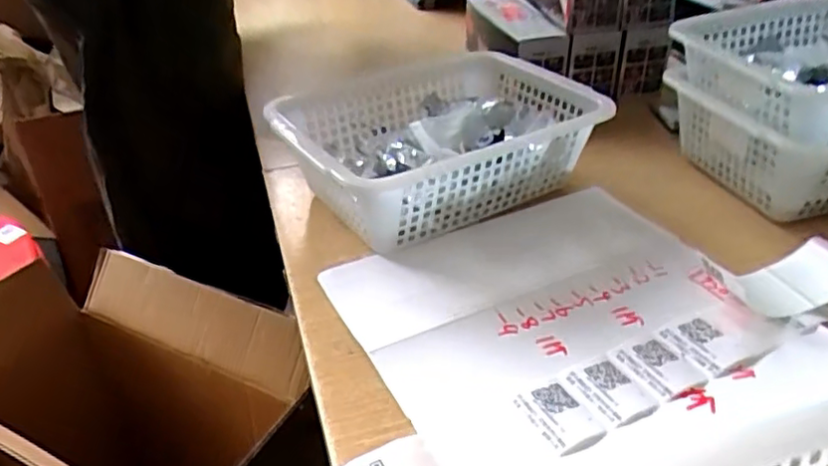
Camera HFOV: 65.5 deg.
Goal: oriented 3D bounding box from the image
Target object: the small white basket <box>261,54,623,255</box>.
[{"bbox_3d":[0.018,-0.083,0.614,0.275,0.096,0.208,-21,38,-27],"label":"small white basket"}]

